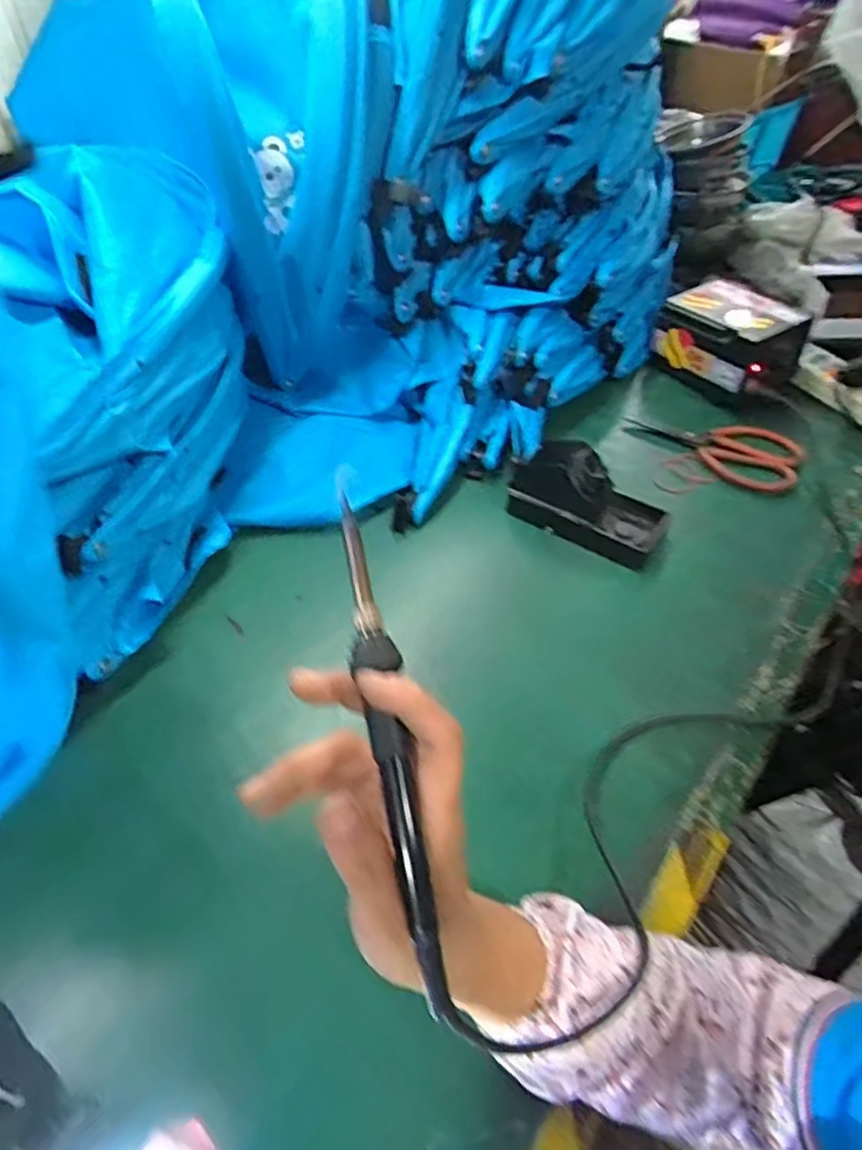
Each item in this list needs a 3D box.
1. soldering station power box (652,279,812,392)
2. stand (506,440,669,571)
[{"bbox_3d":[0.355,-0.284,0.763,0.076,0.094,0.152,-28,55,-21],"label":"soldering station power box"},{"bbox_3d":[0.162,-0.083,0.659,0.158,0.082,0.071,27,55,21],"label":"stand"}]

